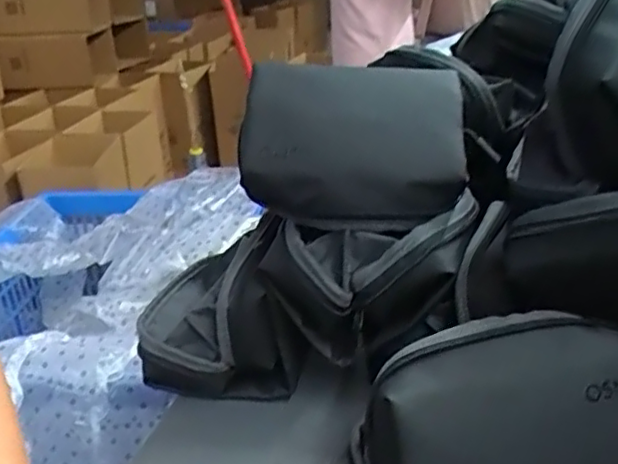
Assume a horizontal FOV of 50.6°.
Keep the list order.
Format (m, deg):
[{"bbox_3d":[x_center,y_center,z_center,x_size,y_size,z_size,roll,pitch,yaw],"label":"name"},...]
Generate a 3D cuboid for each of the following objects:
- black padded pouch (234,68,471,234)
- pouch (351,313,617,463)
[{"bbox_3d":[0.030,-0.068,0.473,0.157,0.055,0.140,3,67,9],"label":"black padded pouch"},{"bbox_3d":[0.113,0.127,0.357,0.160,0.142,0.067,-5,25,-4],"label":"pouch"}]

